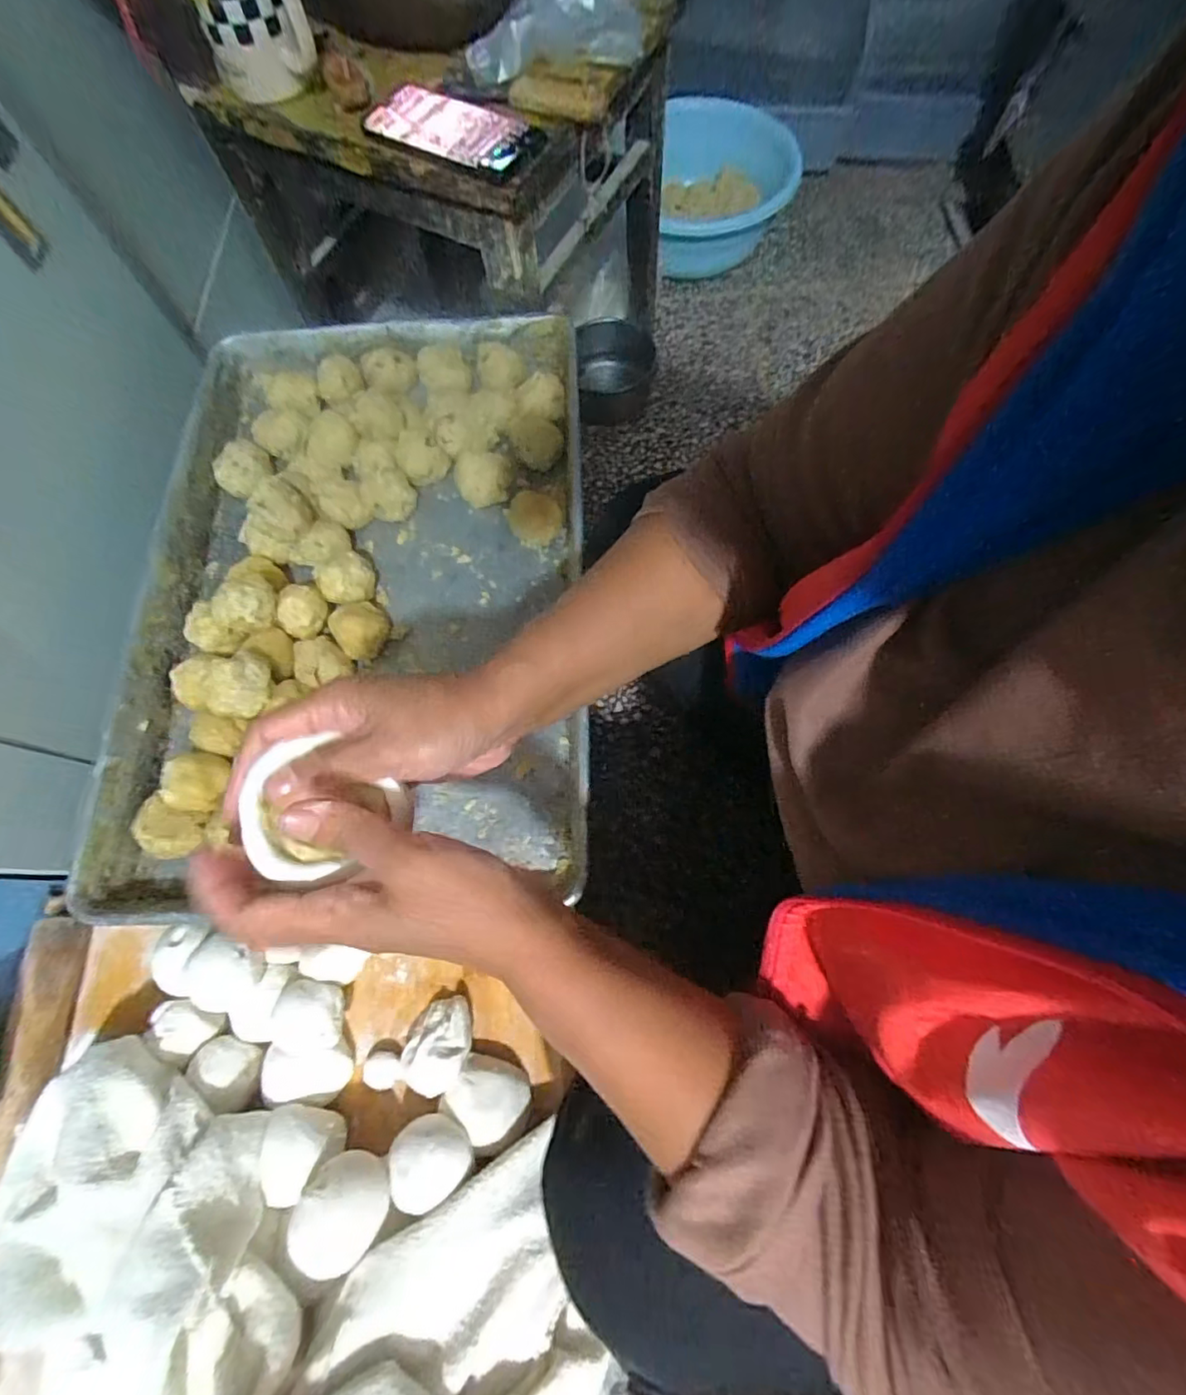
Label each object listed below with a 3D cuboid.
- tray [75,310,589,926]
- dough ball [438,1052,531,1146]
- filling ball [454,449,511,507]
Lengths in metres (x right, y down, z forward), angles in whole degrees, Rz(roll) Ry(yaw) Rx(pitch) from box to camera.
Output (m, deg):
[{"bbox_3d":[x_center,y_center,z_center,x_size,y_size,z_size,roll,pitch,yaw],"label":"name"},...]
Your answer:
[{"bbox_3d":[-0.211,-0.123,0.512,0.401,0.070,0.577,-4,70,0],"label":"tray"},{"bbox_3d":[-0.075,0.283,0.388,0.052,0.030,0.044,28,73,10],"label":"dough ball"},{"bbox_3d":[-0.110,-0.219,0.551,0.052,0.036,0.048,0,70,1],"label":"filling ball"}]

